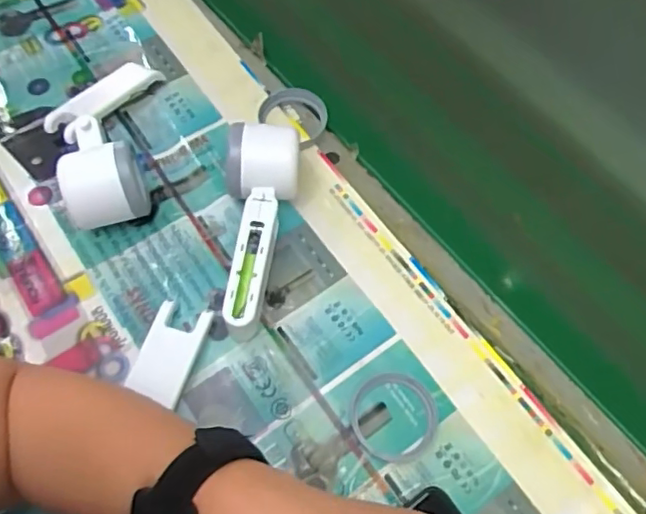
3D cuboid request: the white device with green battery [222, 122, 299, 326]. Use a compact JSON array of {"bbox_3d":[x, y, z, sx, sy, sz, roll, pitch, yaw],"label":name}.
[{"bbox_3d":[-0.049,-0.022,0.451,0.057,0.054,0.161,2,63,-2],"label":"white device with green battery"}]

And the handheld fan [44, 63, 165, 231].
[{"bbox_3d":[-0.183,-0.103,0.481,0.090,0.054,0.169,-1,63,-4],"label":"handheld fan"}]

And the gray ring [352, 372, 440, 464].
[{"bbox_3d":[0.050,0.111,0.415,0.060,0.004,0.061,1,63,-3],"label":"gray ring"}]

